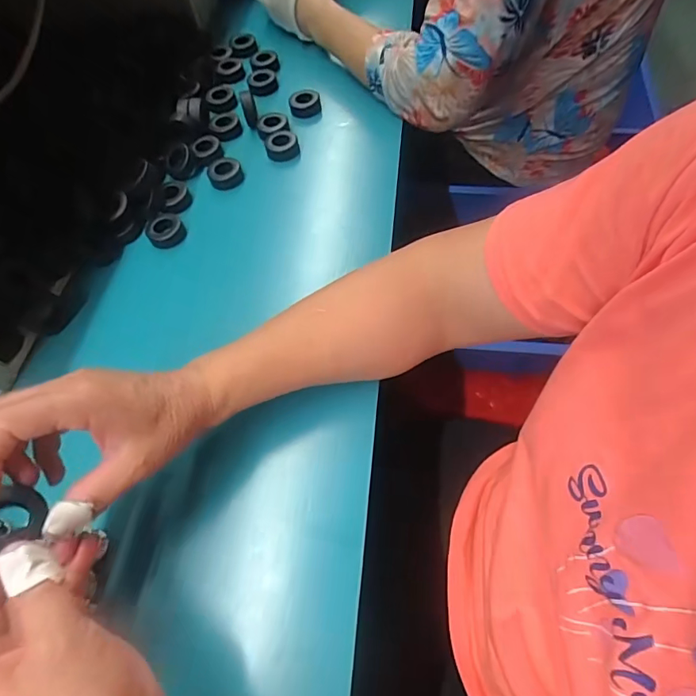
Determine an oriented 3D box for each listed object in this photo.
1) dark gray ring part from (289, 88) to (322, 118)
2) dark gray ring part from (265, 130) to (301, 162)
[{"bbox_3d":[-0.052,-0.294,0.548,0.038,0.013,0.035,-5,60,-1],"label":"dark gray ring part"},{"bbox_3d":[-0.076,-0.232,0.524,0.037,0.017,0.037,-9,60,-3],"label":"dark gray ring part"}]

